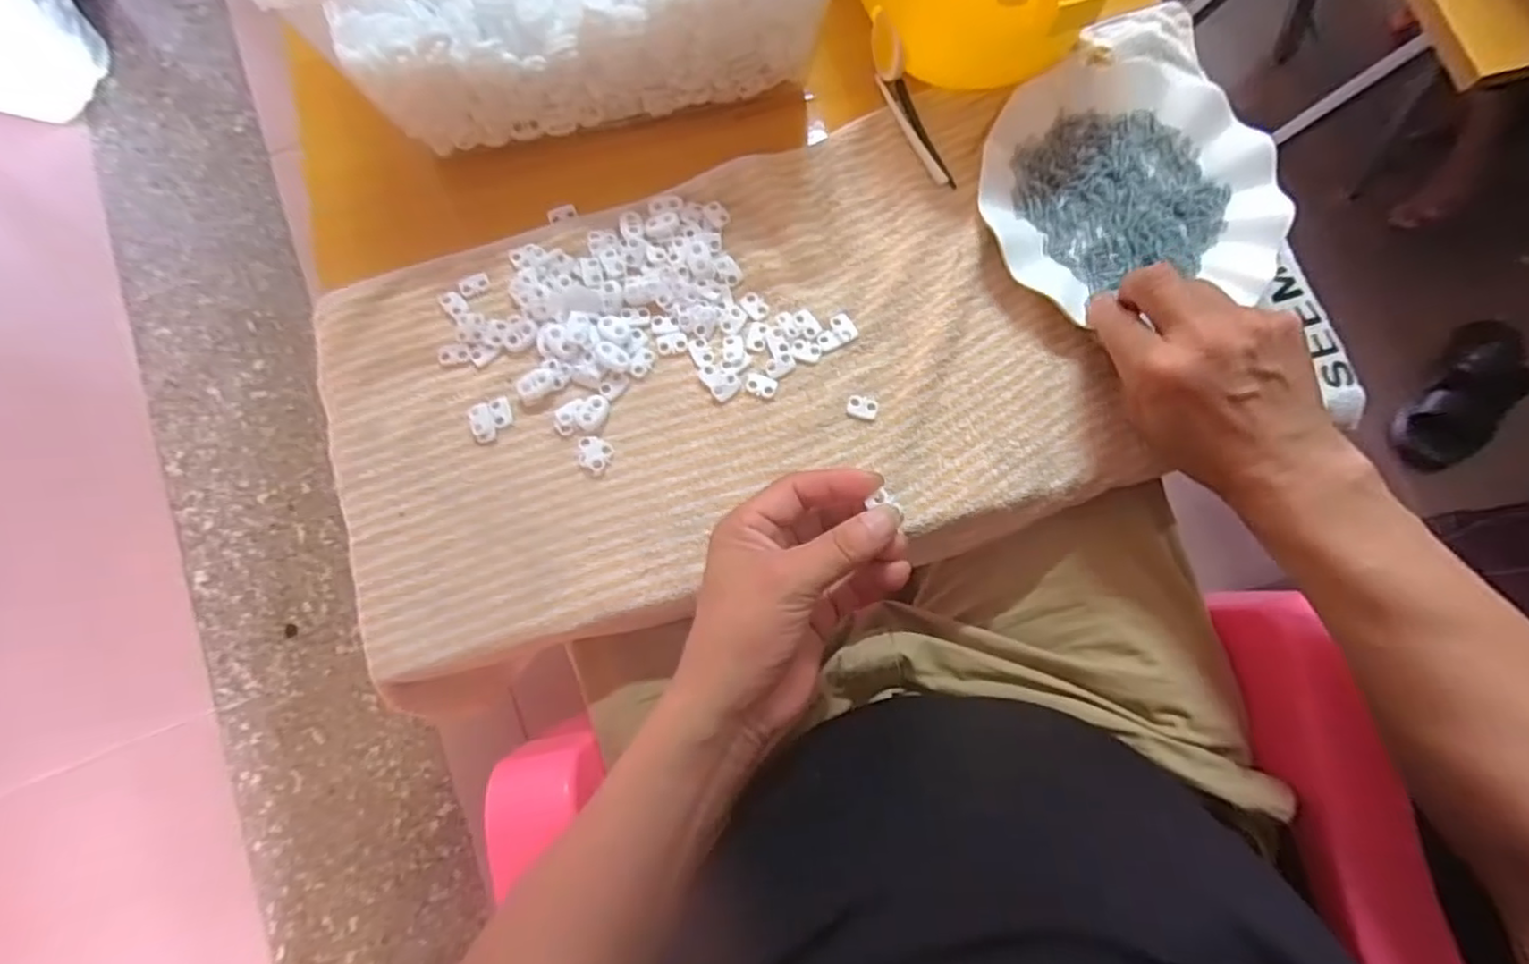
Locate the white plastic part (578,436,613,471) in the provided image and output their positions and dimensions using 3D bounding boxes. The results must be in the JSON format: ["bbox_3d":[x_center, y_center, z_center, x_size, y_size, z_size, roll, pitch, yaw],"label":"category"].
[{"bbox_3d":[-0.100,-0.016,0.385,0.020,0.005,0.018,18,78,3],"label":"white plastic part"}]

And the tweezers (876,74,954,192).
[{"bbox_3d":[0.101,-0.234,0.439,0.015,0.004,0.092,-22,78,-5],"label":"tweezers"}]

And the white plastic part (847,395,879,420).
[{"bbox_3d":[0.059,-0.045,0.393,0.018,0.004,0.013,12,77,2],"label":"white plastic part"}]

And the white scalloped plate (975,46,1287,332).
[{"bbox_3d":[0.224,-0.187,0.413,0.177,0.021,0.167,0,77,-1],"label":"white scalloped plate"}]

